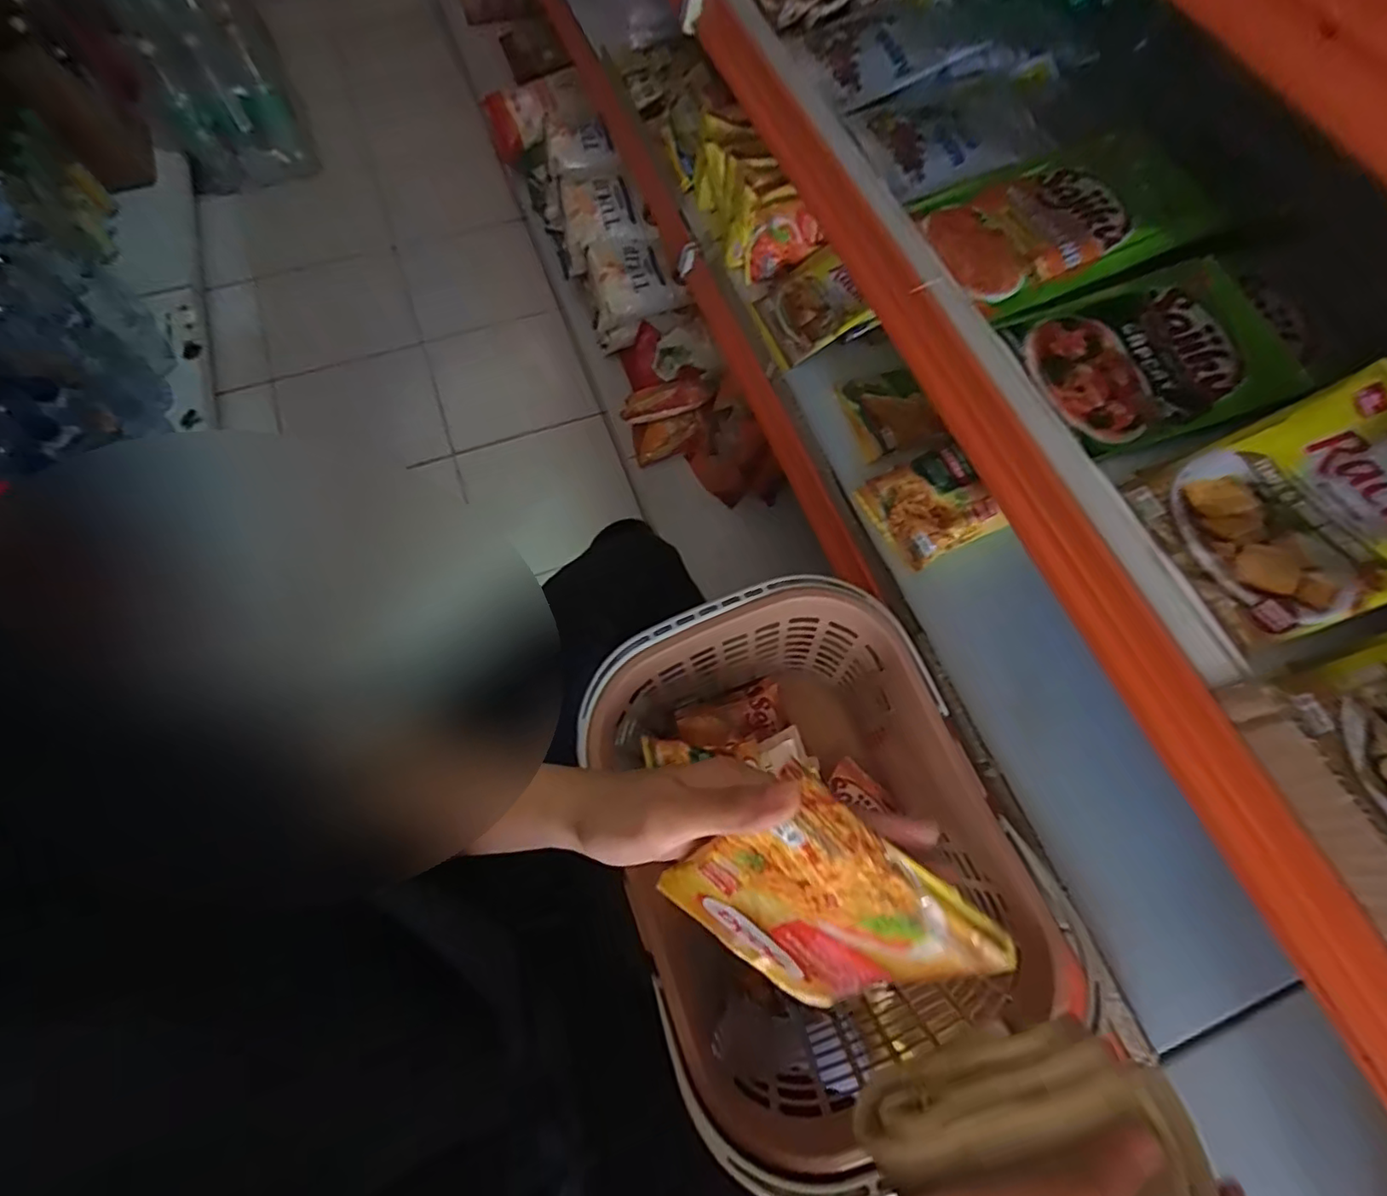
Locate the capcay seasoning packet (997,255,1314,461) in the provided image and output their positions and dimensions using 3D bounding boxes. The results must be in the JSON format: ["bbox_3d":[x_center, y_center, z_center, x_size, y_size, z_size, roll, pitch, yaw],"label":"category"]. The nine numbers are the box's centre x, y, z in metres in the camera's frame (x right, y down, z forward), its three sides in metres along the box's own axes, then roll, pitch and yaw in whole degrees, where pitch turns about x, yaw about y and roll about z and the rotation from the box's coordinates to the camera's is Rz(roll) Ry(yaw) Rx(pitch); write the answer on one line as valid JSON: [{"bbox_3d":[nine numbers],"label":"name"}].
[{"bbox_3d":[0.261,-0.138,0.350,0.133,0.019,0.100,-17,69,-9],"label":"capcay seasoning packet"}]

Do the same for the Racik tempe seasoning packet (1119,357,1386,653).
[{"bbox_3d":[0.294,-0.043,0.289,0.126,0.008,0.097,-27,69,10],"label":"Racik tempe seasoning packet"}]

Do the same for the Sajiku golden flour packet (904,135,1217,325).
[{"bbox_3d":[0.228,-0.236,0.385,0.155,0.024,0.102,-18,69,-9],"label":"Sajiku golden flour packet"}]

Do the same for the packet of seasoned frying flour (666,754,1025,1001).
[{"bbox_3d":[0.048,0.136,0.268,0.098,0.136,0.015,38,43,4],"label":"packet of seasoned frying flour"}]

